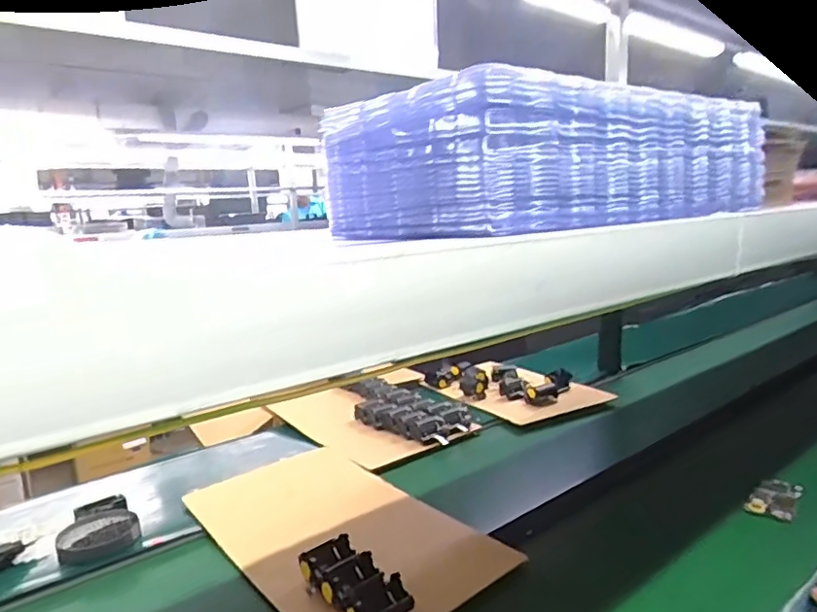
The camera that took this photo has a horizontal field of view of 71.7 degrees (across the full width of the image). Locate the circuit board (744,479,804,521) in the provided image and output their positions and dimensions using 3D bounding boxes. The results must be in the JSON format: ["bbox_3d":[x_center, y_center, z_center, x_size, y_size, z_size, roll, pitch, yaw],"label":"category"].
[{"bbox_3d":[0.591,0.310,0.912,0.066,0.014,0.115,3,17,42],"label":"circuit board"}]

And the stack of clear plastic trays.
[{"bbox_3d":[0.140,-0.128,0.526,0.382,0.096,0.219,-11,13,-41],"label":"stack of clear plastic trays"}]

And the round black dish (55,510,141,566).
[{"bbox_3d":[-0.488,0.354,0.889,0.110,0.026,0.122,-9,11,-32],"label":"round black dish"}]

